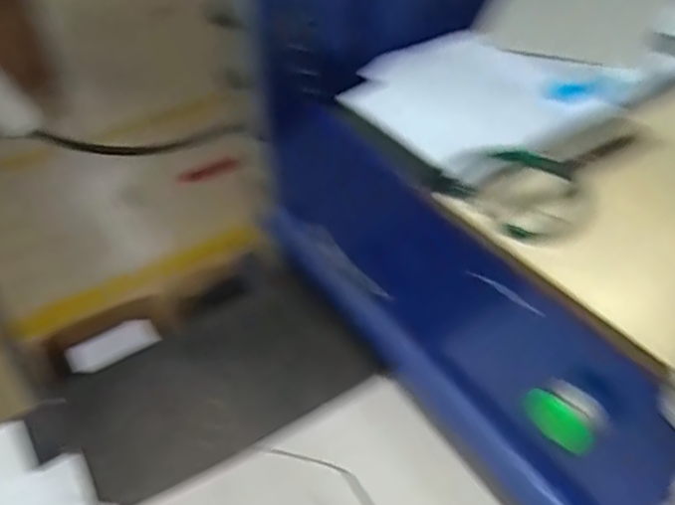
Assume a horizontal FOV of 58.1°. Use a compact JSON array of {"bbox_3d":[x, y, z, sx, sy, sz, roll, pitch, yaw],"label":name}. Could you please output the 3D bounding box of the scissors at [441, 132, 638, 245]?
[{"bbox_3d":[0.192,-0.071,0.526,0.185,0.015,0.114,-25,45,-23],"label":"scissors"}]

